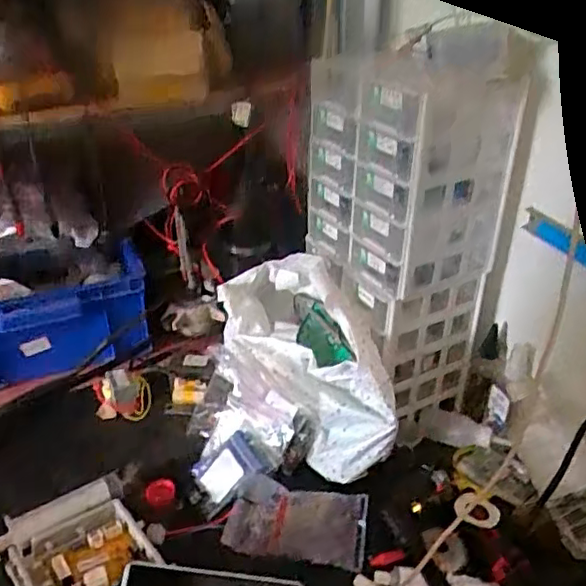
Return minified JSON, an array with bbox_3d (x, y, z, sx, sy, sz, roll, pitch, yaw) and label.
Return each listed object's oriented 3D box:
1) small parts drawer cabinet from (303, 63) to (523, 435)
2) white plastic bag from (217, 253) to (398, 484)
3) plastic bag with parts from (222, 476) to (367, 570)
[{"bbox_3d":[0.121,-0.060,0.712,0.149,0.377,0.176,-15,34,-22],"label":"small parts drawer cabinet"},{"bbox_3d":[0.006,0.068,0.717,0.115,0.193,0.273,-18,36,-27],"label":"white plastic bag"},{"bbox_3d":[0.004,0.237,0.638,0.139,0.010,0.077,7,47,8],"label":"plastic bag with parts"}]

